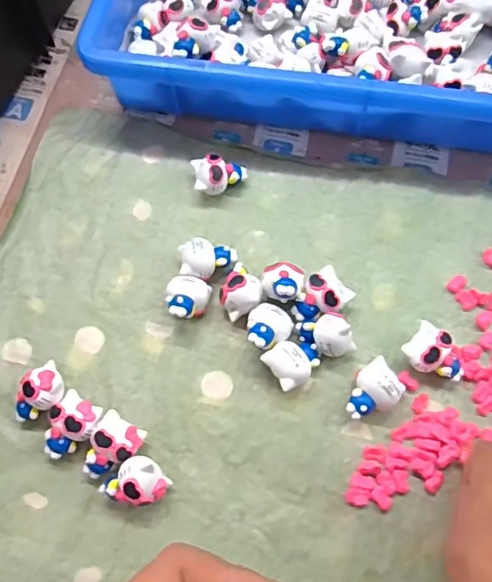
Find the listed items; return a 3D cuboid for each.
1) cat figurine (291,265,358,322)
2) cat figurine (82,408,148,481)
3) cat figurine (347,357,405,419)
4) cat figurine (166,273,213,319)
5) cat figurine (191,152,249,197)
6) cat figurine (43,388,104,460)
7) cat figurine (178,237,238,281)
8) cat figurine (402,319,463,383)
[{"bbox_3d":[0.044,0.004,0.332,0.034,0.021,0.024,-37,72,-12],"label":"cat figurine"},{"bbox_3d":[-0.072,0.086,0.303,0.023,0.023,0.034,27,72,12],"label":"cat figurine"},{"bbox_3d":[0.068,0.056,0.310,0.032,0.022,0.025,-35,71,-11],"label":"cat figurine"},{"bbox_3d":[-0.036,0.006,0.334,0.025,0.023,0.027,19,70,9],"label":"cat figurine"},{"bbox_3d":[-0.017,-0.075,0.369,0.034,0.021,0.023,-5,68,0],"label":"cat figurine"},{"bbox_3d":[-0.096,0.075,0.308,0.028,0.021,0.035,26,72,12],"label":"cat figurine"},{"bbox_3d":[-0.024,-0.016,0.345,0.033,0.020,0.024,10,69,6],"label":"cat figurine"},{"bbox_3d":[0.107,0.037,0.318,0.034,0.021,0.026,38,74,15],"label":"cat figurine"}]

